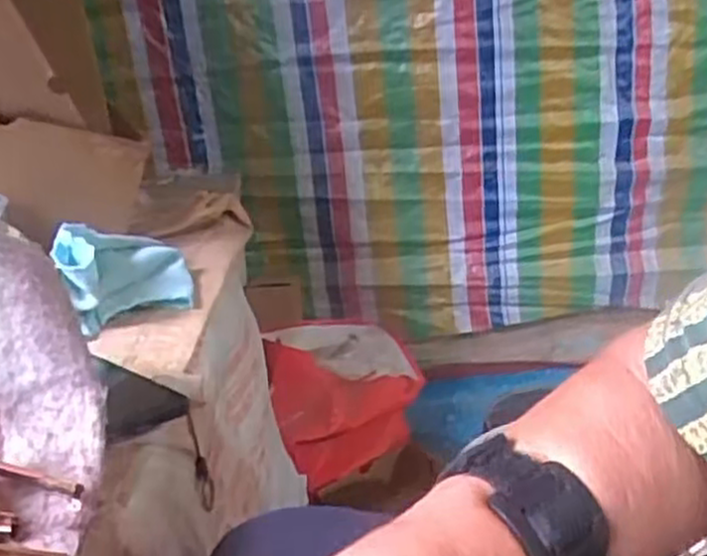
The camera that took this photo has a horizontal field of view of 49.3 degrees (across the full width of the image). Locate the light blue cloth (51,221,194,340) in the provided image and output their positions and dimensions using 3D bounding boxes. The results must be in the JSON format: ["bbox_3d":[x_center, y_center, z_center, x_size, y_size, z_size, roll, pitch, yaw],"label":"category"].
[{"bbox_3d":[-0.204,-0.015,0.702,0.102,0.092,0.148,-8,21,-8],"label":"light blue cloth"}]

